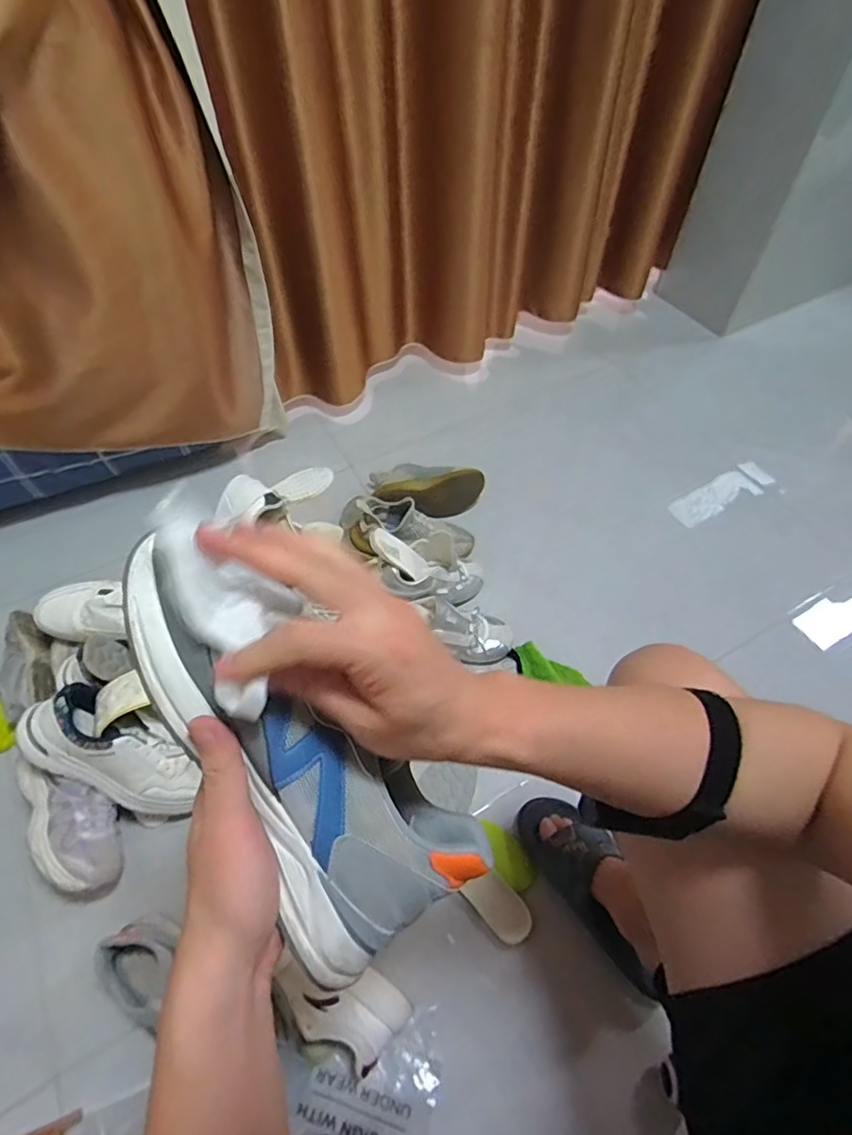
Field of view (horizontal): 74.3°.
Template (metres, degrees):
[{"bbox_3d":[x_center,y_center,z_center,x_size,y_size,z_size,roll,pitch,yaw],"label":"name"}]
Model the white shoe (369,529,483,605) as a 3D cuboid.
[{"bbox_3d":[0.013,-0.005,1.071,0.270,0.095,0.111,18,48,-34],"label":"white shoe"}]

